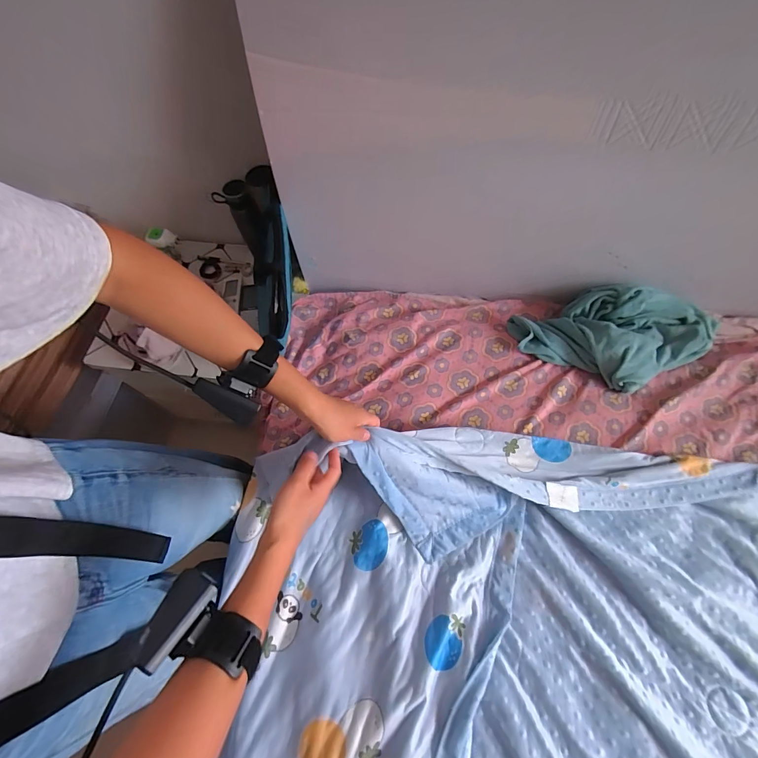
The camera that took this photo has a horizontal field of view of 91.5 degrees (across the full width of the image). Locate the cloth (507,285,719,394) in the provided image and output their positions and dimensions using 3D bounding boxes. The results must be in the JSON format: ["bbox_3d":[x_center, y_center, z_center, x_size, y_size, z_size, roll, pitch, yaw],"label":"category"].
[{"bbox_3d":[0.446,-0.094,0.720,0.321,0.094,0.188,26,69,13],"label":"cloth"}]

